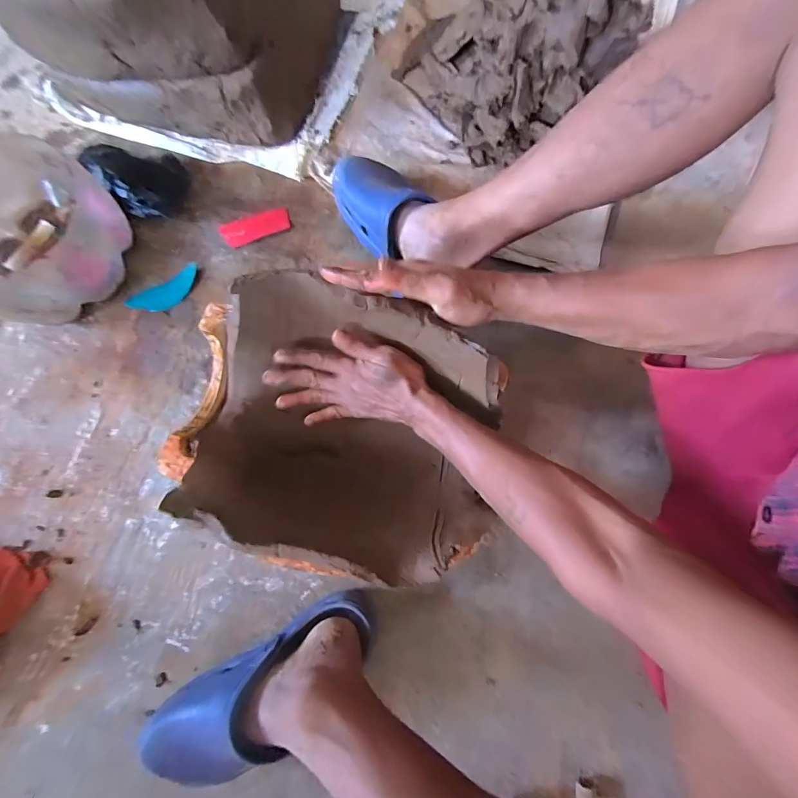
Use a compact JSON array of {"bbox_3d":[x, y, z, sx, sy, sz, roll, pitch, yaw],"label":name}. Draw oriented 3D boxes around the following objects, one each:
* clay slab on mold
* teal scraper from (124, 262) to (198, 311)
[{"bbox_3d":[-0.068,0.029,0.423,0.325,0.156,0.256,14,79,3],"label":"clay slab on mold"},{"bbox_3d":[-0.364,-0.166,0.587,0.119,0.012,0.045,-33,79,-3],"label":"teal scraper"}]

